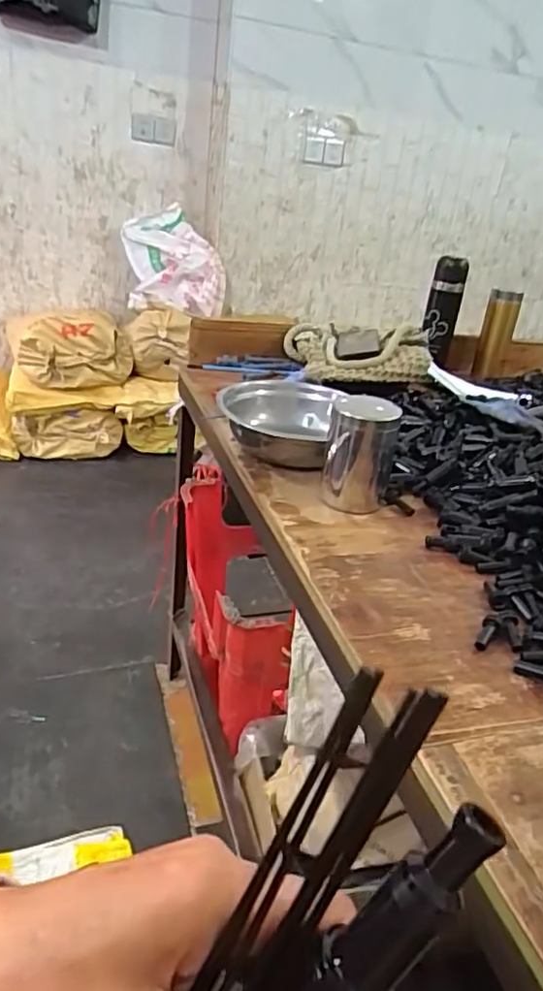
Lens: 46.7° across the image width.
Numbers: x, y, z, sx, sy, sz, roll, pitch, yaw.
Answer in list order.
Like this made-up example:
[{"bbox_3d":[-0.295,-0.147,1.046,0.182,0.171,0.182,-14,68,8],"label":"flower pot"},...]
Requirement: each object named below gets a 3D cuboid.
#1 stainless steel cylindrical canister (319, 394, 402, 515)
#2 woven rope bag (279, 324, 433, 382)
[{"bbox_3d":[0.103,-0.050,0.727,0.074,0.133,0.080,12,27,9],"label":"stainless steel cylindrical canister"},{"bbox_3d":[0.155,-0.260,1.133,0.263,0.076,0.183,7,27,0],"label":"woven rope bag"}]

